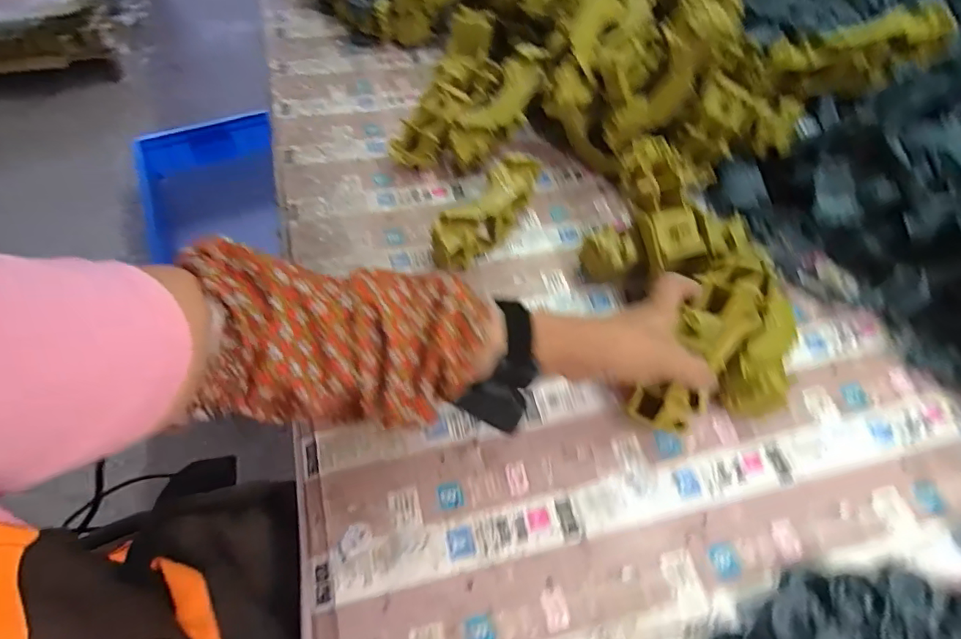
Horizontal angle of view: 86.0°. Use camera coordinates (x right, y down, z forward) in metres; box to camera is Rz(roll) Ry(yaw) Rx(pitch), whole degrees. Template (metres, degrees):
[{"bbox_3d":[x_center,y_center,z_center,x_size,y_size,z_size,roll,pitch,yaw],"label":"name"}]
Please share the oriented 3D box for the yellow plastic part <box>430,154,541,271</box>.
[{"bbox_3d":[0.009,-0.112,0.549,0.049,0.056,0.169,30,60,16],"label":"yellow plastic part"}]

